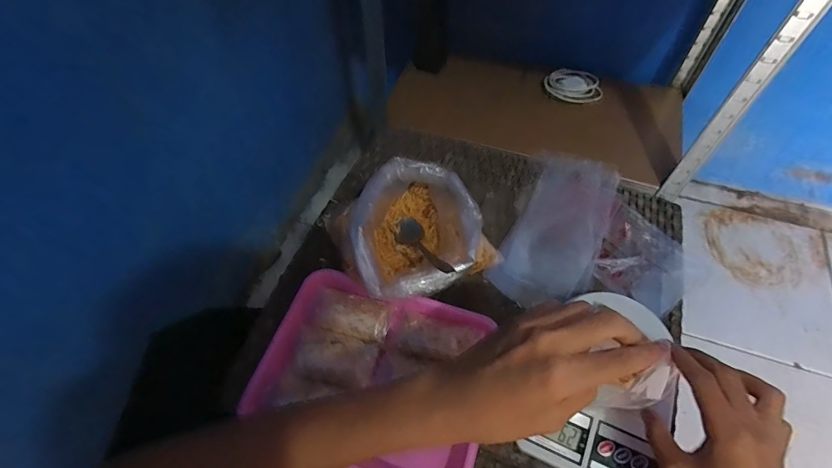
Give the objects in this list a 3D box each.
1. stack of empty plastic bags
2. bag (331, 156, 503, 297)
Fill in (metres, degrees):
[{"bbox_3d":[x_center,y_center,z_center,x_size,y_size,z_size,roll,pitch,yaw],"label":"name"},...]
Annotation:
[{"bbox_3d":[0.183,-0.012,0.542,0.109,0.009,0.244,22,60,15],"label":"stack of empty plastic bags"},{"bbox_3d":[-0.003,0.004,0.481,0.154,0.102,0.138,-34,62,-19],"label":"bag"}]

